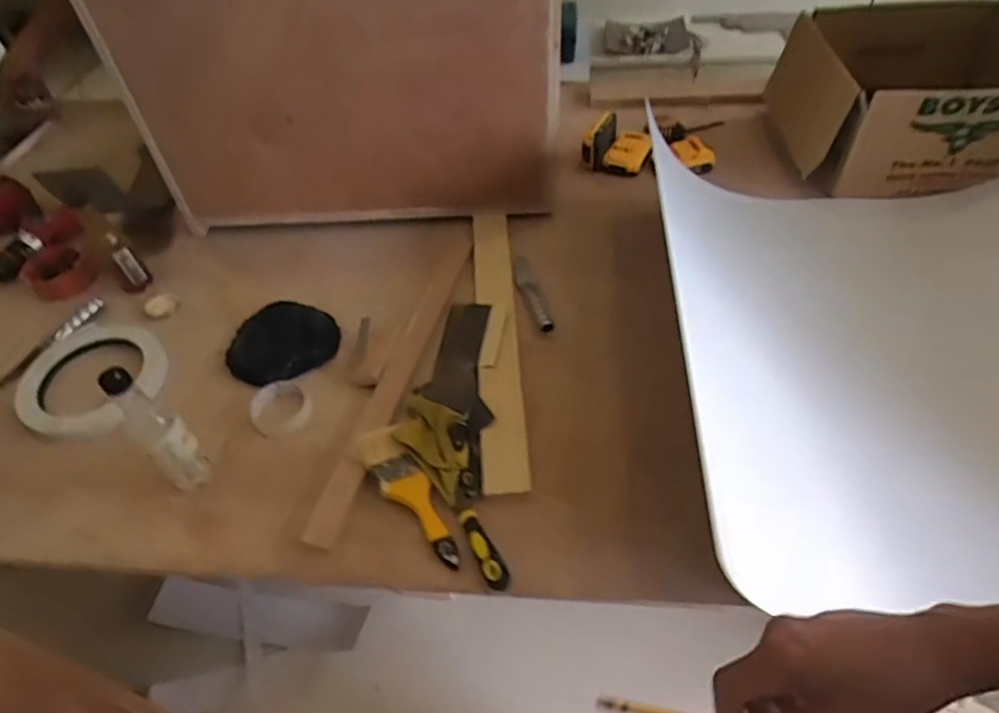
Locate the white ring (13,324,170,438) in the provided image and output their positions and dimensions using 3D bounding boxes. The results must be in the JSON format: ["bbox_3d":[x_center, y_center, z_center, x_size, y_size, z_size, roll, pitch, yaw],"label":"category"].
[{"bbox_3d":[-0.635,0.024,0.957,0.211,0.027,0.198,-3,49,3],"label":"white ring"}]

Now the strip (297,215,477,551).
[{"bbox_3d":[-0.138,-0.008,0.941,0.043,0.013,0.616,10,52,13],"label":"strip"}]

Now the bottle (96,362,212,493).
[{"bbox_3d":[-0.419,0.095,0.768,0.055,0.201,0.056,-38,56,-25],"label":"bottle"}]

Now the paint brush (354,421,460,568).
[{"bbox_3d":[-0.114,0.169,0.777,0.056,0.017,0.215,-29,52,-19],"label":"paint brush"}]

